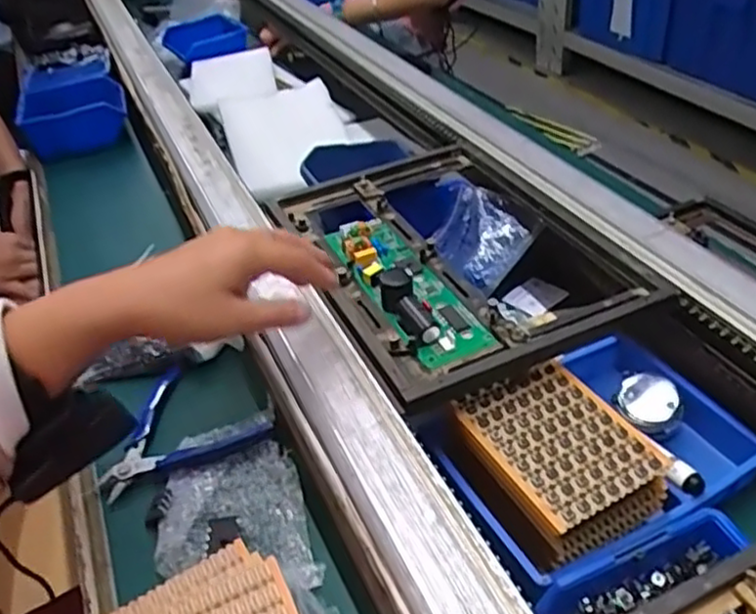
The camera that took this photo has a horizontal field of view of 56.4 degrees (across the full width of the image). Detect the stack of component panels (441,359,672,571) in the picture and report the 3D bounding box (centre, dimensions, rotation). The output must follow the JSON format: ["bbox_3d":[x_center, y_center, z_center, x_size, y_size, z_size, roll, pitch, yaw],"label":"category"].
[{"bbox_3d":[0.109,0.096,0.456,0.092,0.047,0.119,-23,40,-21],"label":"stack of component panels"}]

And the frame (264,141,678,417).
[{"bbox_3d":[0.054,-0.048,0.577,0.223,0.045,0.303,-17,38,-13],"label":"frame"}]

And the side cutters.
[{"bbox_3d":[-0.145,0.083,0.524,0.116,0.022,0.102,-15,38,-12],"label":"side cutters"}]

